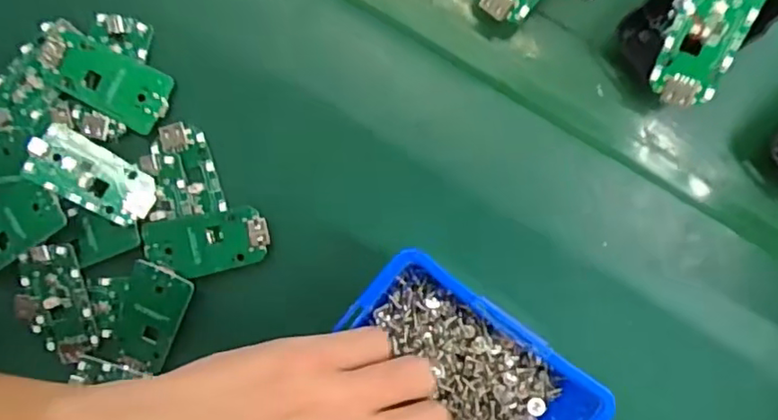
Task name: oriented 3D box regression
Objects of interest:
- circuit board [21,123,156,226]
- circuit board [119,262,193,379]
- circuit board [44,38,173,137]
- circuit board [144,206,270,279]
[{"bbox_3d":[-0.150,-0.017,0.312,0.064,0.004,0.031,31,76,-5],"label":"circuit board"},{"bbox_3d":[-0.122,0.056,0.318,0.031,0.006,0.056,23,107,4],"label":"circuit board"},{"bbox_3d":[-0.143,-0.067,0.312,0.064,0.010,0.032,30,93,5],"label":"circuit board"},{"bbox_3d":[-0.092,0.017,0.313,0.062,0.006,0.030,-10,89,5],"label":"circuit board"}]

